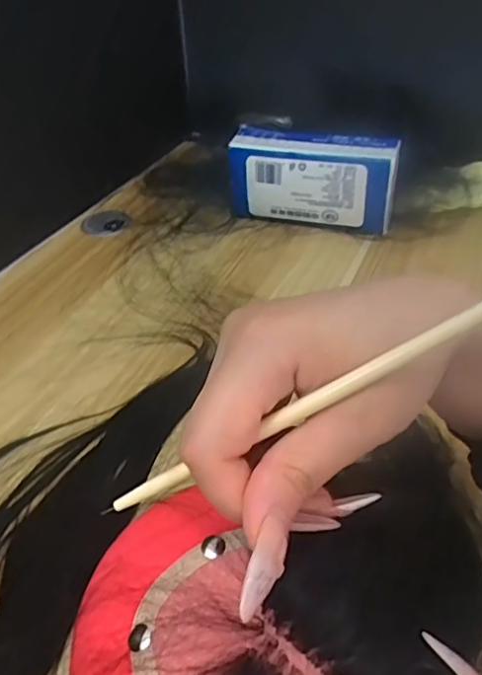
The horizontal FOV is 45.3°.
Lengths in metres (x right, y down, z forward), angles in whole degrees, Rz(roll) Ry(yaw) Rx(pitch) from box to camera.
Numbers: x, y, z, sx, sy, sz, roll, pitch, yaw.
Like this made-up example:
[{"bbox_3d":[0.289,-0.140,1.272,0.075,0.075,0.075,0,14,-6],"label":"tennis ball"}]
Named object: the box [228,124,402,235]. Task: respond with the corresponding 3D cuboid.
[{"bbox_3d":[0.076,-0.174,0.636,0.183,0.089,0.059,9,42,13],"label":"box"}]

